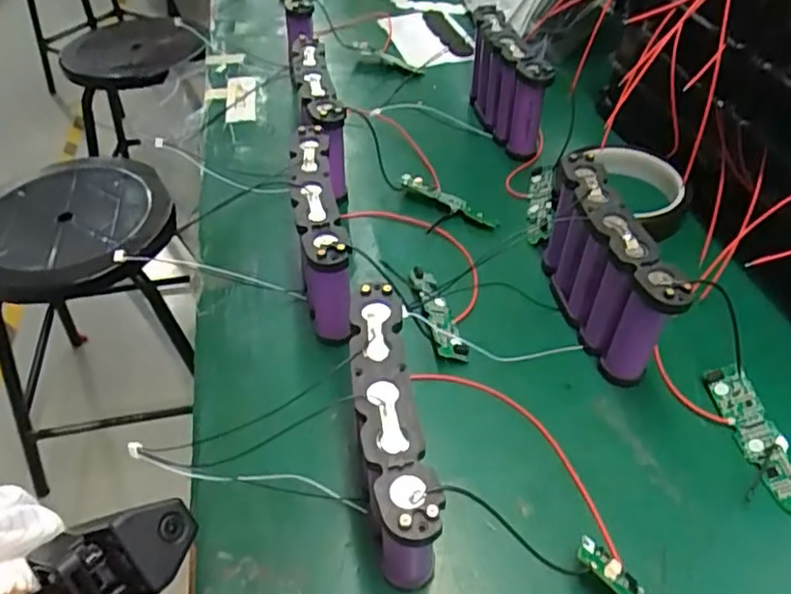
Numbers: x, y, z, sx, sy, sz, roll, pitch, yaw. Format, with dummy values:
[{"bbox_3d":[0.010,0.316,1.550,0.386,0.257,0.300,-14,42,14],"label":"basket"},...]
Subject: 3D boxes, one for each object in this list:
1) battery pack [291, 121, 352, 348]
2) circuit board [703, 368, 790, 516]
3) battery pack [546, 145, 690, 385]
[{"bbox_3d":[-0.045,-0.036,0.390,0.024,0.079,0.120,-9,47,-6],"label":"battery pack"},{"bbox_3d":[0.183,0.071,0.322,0.020,0.006,0.079,-29,48,18],"label":"circuit board"},{"bbox_3d":[0.116,-0.012,0.359,0.028,0.081,0.113,-7,46,-5],"label":"battery pack"}]

